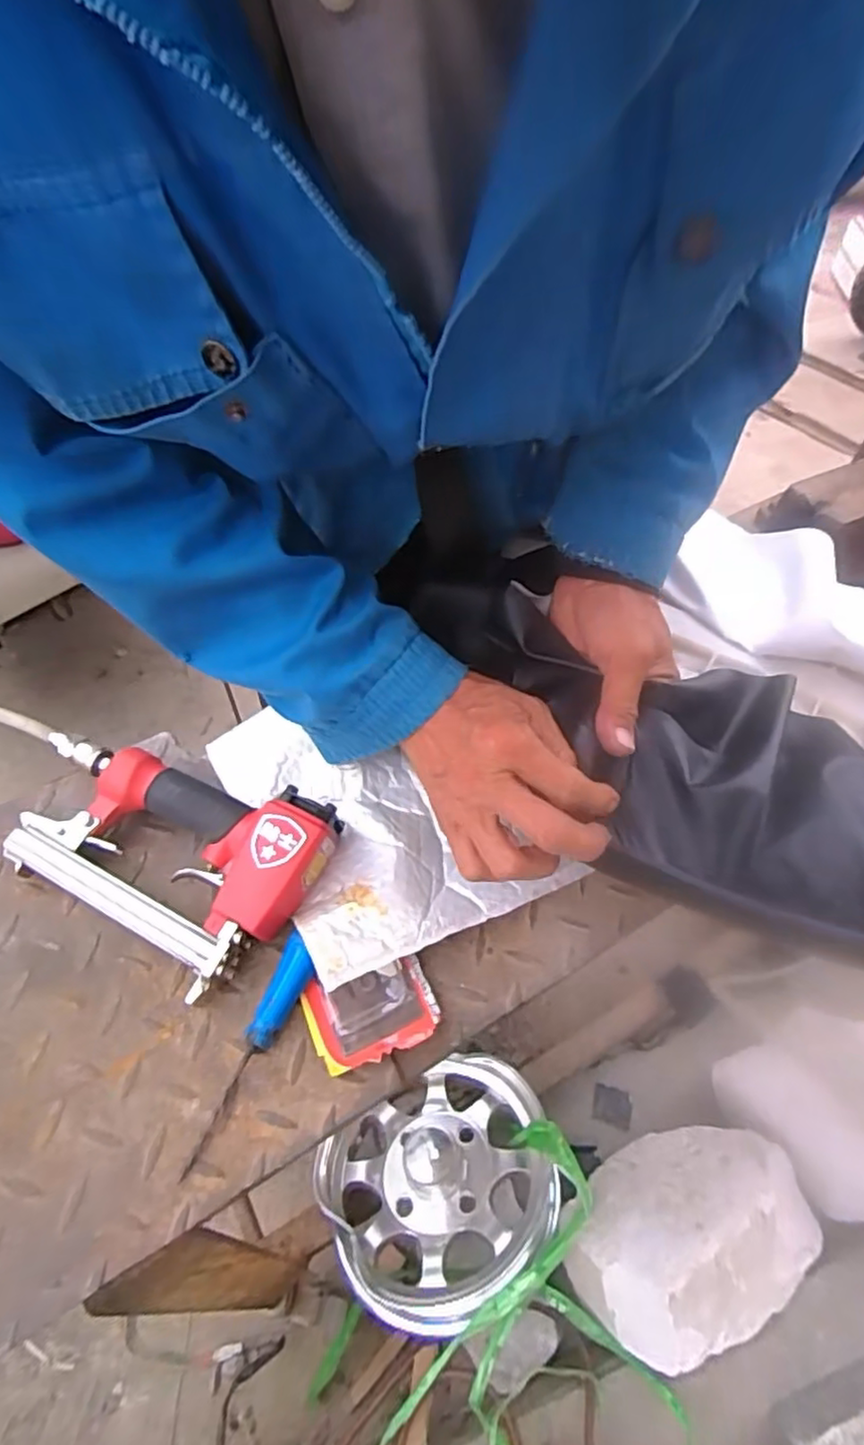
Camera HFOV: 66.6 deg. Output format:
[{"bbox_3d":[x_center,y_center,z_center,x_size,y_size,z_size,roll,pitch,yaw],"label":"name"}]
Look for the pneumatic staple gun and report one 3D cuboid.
[{"bbox_3d":[-0.182,0.086,0.447,0.215,0.046,0.130,19,59,16],"label":"pneumatic staple gun"}]

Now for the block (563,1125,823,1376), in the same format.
[{"bbox_3d":[0.273,0.537,0.694,0.257,0.144,0.166,-20,57,-10],"label":"block"}]

